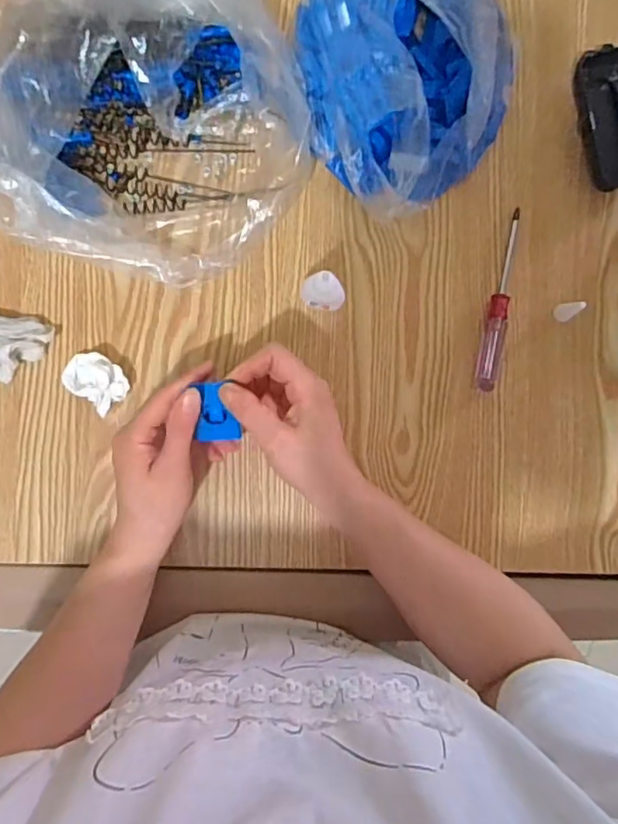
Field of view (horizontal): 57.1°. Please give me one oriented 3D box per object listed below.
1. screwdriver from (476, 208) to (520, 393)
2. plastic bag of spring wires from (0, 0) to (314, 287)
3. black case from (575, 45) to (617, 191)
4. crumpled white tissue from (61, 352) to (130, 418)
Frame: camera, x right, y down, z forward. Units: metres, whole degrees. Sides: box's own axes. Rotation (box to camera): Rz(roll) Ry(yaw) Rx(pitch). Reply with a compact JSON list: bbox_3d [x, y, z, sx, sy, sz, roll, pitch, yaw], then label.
[{"bbox_3d":[0.158,-0.091,0.466,0.017,0.011,0.148,10,89,-1],"label":"screwdriver"},{"bbox_3d":[-0.120,-0.212,0.419,0.217,0.093,0.204,18,89,-1],"label":"plastic bag of spring wires"},{"bbox_3d":[0.252,-0.239,0.464,0.049,0.024,0.109,-9,89,-2],"label":"black case"},{"bbox_3d":[-0.167,-0.026,0.447,0.049,0.025,0.037,43,88,0],"label":"crumpled white tissue"}]

